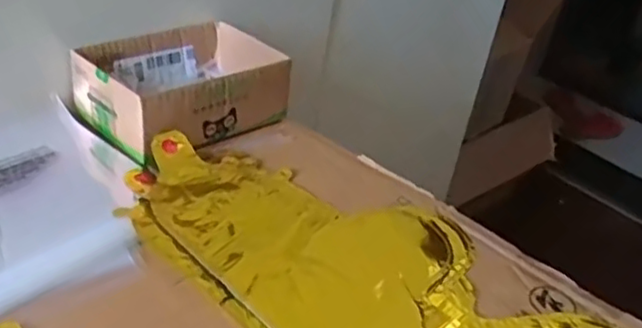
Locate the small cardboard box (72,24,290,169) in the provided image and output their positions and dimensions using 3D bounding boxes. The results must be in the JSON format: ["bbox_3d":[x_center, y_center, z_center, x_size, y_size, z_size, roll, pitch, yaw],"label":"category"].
[{"bbox_3d":[-0.139,-0.080,0.689,0.147,0.067,0.187,30,38,32],"label":"small cardboard box"}]

